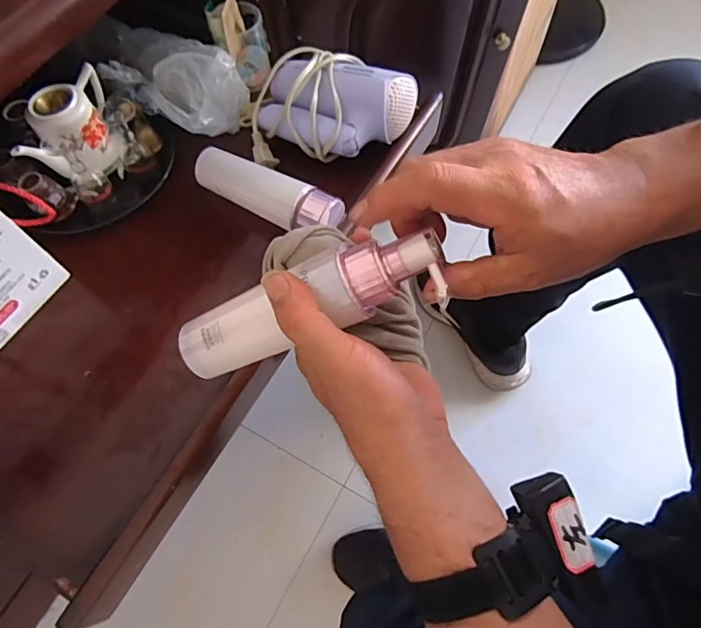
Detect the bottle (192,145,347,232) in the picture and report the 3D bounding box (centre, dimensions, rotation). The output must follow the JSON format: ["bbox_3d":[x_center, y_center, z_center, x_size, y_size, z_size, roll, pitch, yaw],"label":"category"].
[{"bbox_3d":[-0.087,-0.128,0.497,0.174,0.036,0.044,30,69,15],"label":"bottle"}]

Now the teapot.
[{"bbox_3d":[-0.290,-0.198,0.525,0.074,0.080,0.120,-3,64,1],"label":"teapot"}]

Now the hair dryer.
[{"bbox_3d":[-0.020,-0.231,0.524,0.165,0.058,0.110,24,68,13],"label":"hair dryer"}]

